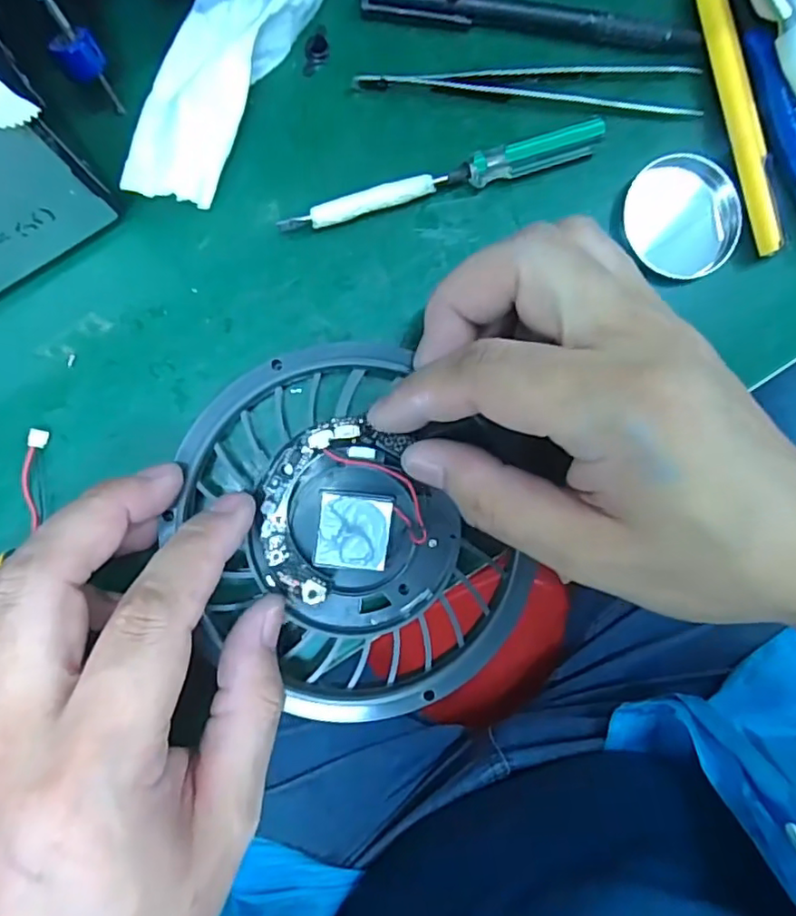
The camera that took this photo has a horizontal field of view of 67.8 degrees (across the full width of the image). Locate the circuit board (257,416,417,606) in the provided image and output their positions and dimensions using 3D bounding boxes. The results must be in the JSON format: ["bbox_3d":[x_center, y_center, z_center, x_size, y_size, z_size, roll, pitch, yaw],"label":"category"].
[{"bbox_3d":[-0.030,0.016,0.217,0.039,0.008,0.070,27,89,-3],"label":"circuit board"}]

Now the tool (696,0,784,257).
[{"bbox_3d":[0.129,-0.144,0.229,0.012,0.013,0.131,-14,91,-3],"label":"tool"}]

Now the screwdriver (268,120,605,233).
[{"bbox_3d":[0.018,-0.105,0.225,0.126,0.013,0.009,-18,91,-3],"label":"screwdriver"}]

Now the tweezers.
[{"bbox_3d":[0.052,-0.147,0.230,0.134,0.008,0.018,2,90,-4],"label":"tweezers"}]

